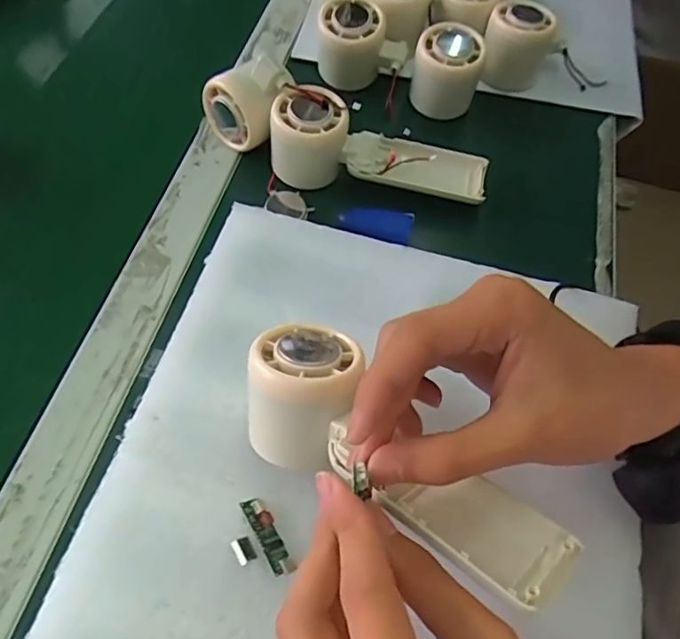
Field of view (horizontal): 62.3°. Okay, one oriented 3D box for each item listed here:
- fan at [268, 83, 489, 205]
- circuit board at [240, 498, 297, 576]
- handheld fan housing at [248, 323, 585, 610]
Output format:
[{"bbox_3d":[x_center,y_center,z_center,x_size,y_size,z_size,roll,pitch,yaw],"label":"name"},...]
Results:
[{"bbox_3d":[0.030,-0.125,0.422,0.163,0.058,0.046,10,59,2],"label":"fan"},{"bbox_3d":[-0.035,0.105,0.273,0.010,0.010,0.039,-26,65,-18],"label":"circuit board"},{"bbox_3d":[0.024,0.055,0.248,0.161,0.048,0.064,32,62,19],"label":"handheld fan housing"}]

